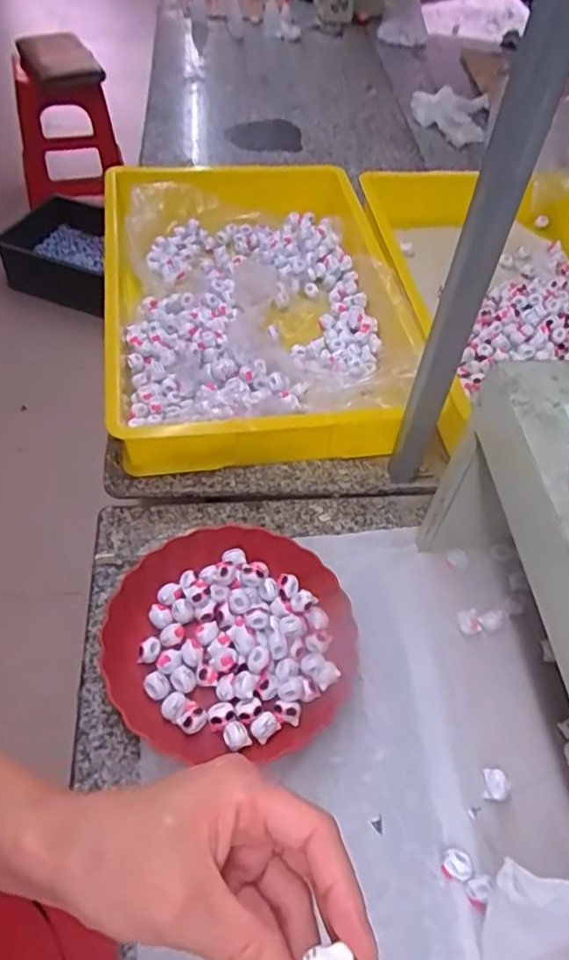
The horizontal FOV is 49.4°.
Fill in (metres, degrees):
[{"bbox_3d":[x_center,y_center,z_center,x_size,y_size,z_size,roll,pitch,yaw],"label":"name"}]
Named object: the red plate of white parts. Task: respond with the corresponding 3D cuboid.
[{"bbox_3d":[-0.054,0.157,0.634,0.239,0.037,0.226,2,53,-3],"label":"red plate of white parts"}]

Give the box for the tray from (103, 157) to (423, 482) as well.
[{"bbox_3d":[-0.054,-0.283,0.928,0.398,0.095,0.607,-5,54,-9],"label":"tray"}]

